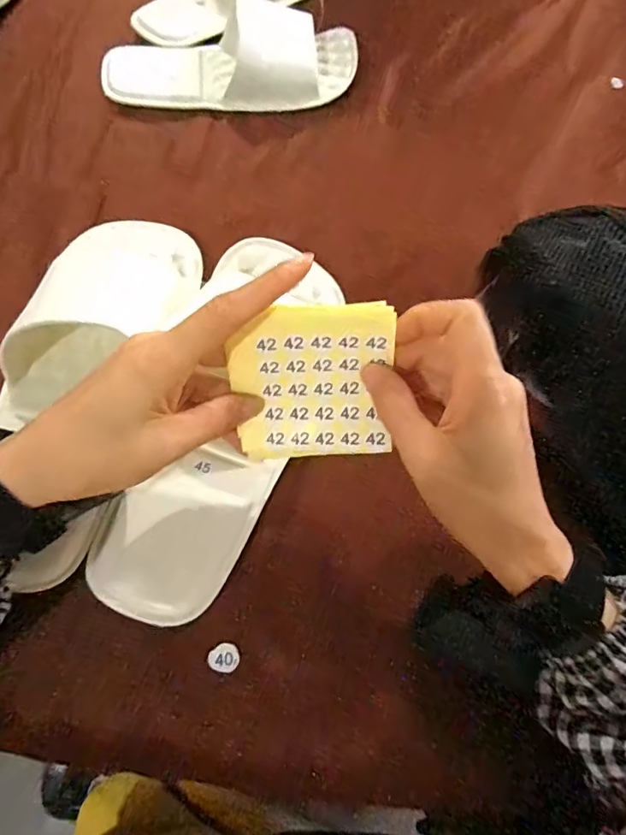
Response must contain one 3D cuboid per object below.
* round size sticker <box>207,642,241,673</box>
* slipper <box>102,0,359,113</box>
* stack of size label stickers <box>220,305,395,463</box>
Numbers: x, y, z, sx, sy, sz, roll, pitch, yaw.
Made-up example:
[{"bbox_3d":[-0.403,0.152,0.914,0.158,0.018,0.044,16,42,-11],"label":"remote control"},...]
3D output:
[{"bbox_3d":[-0.051,0.138,0.292,0.017,0.004,0.016,1,67,-2],"label":"round size sticker"},{"bbox_3d":[-0.079,-0.345,0.477,0.242,0.052,0.100,1,67,-3],"label":"slipper"},{"bbox_3d":[0.000,-0.017,0.271,0.083,0.086,0.007,-1,29,5],"label":"stack of size label stickers"}]

